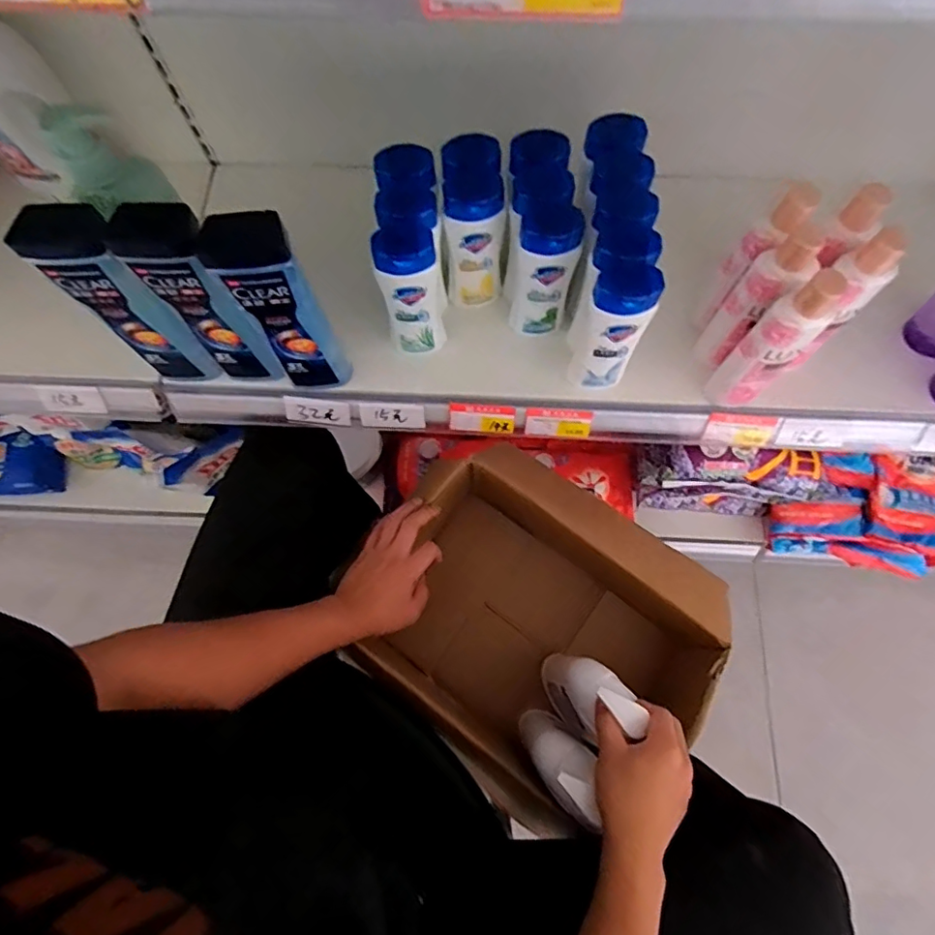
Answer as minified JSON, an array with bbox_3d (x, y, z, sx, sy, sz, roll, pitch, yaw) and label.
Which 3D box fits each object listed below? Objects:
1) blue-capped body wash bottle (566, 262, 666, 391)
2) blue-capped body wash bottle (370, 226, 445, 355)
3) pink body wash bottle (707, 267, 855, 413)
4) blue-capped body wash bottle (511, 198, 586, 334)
[{"bbox_3d":[0.134,-0.124,0.513,0.053,0.157,0.049,0,72,1],"label":"blue-capped body wash bottle"},{"bbox_3d":[-0.054,-0.164,0.534,0.057,0.160,0.047,-12,72,-3],"label":"blue-capped body wash bottle"},{"bbox_3d":[0.268,-0.103,0.491,0.042,0.170,0.049,-41,76,-11],"label":"pink body wash bottle"},{"bbox_3d":[0.074,-0.186,0.530,0.053,0.142,0.046,13,73,5],"label":"blue-capped body wash bottle"}]

